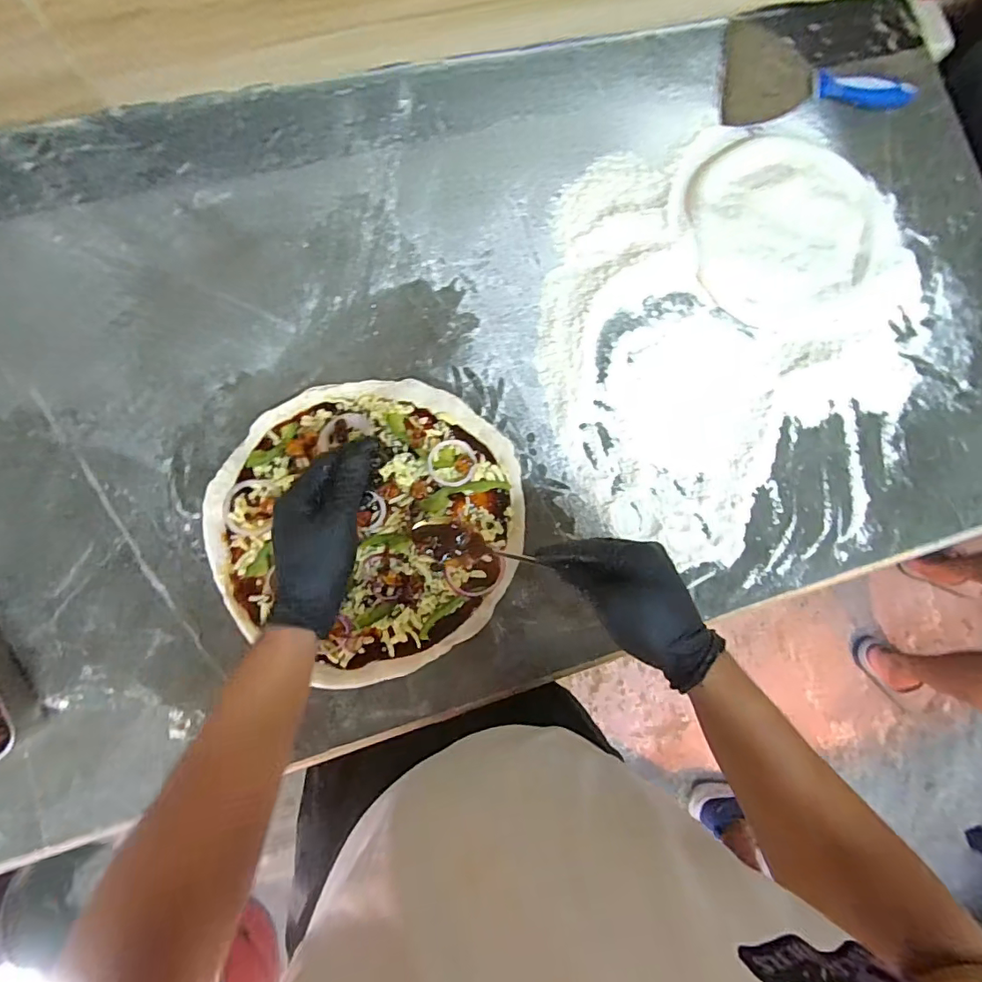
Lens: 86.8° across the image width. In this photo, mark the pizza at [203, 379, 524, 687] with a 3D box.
[{"bbox_3d":[-0.114,0.028,0.516,0.296,0.019,0.284,1,83,-6],"label":"pizza"}]

